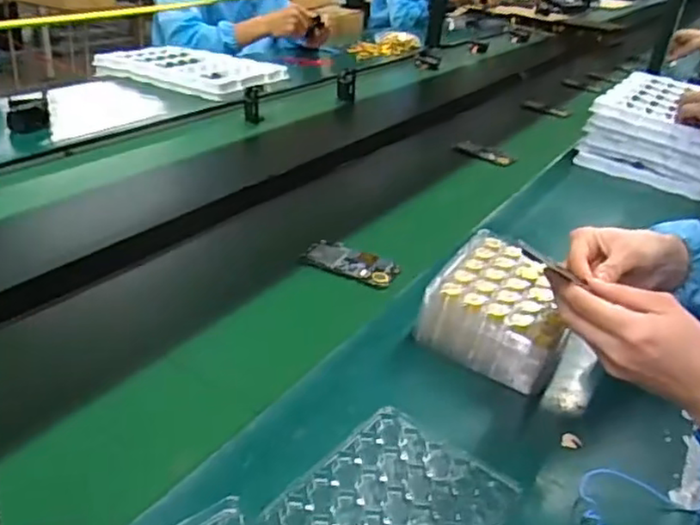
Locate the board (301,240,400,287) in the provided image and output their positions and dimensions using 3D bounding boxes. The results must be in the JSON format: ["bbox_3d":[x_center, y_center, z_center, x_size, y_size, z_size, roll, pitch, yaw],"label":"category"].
[{"bbox_3d":[0.002,-0.001,0.859,0.124,0.006,0.060,20,40,21],"label":"board"}]

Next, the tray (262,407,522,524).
[{"bbox_3d":[0.037,0.192,0.513,0.140,0.014,0.174,25,34,30],"label":"tray"}]

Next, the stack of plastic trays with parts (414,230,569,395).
[{"bbox_3d":[0.172,0.053,0.724,0.146,0.080,0.163,20,32,24],"label":"stack of plastic trays with parts"}]

